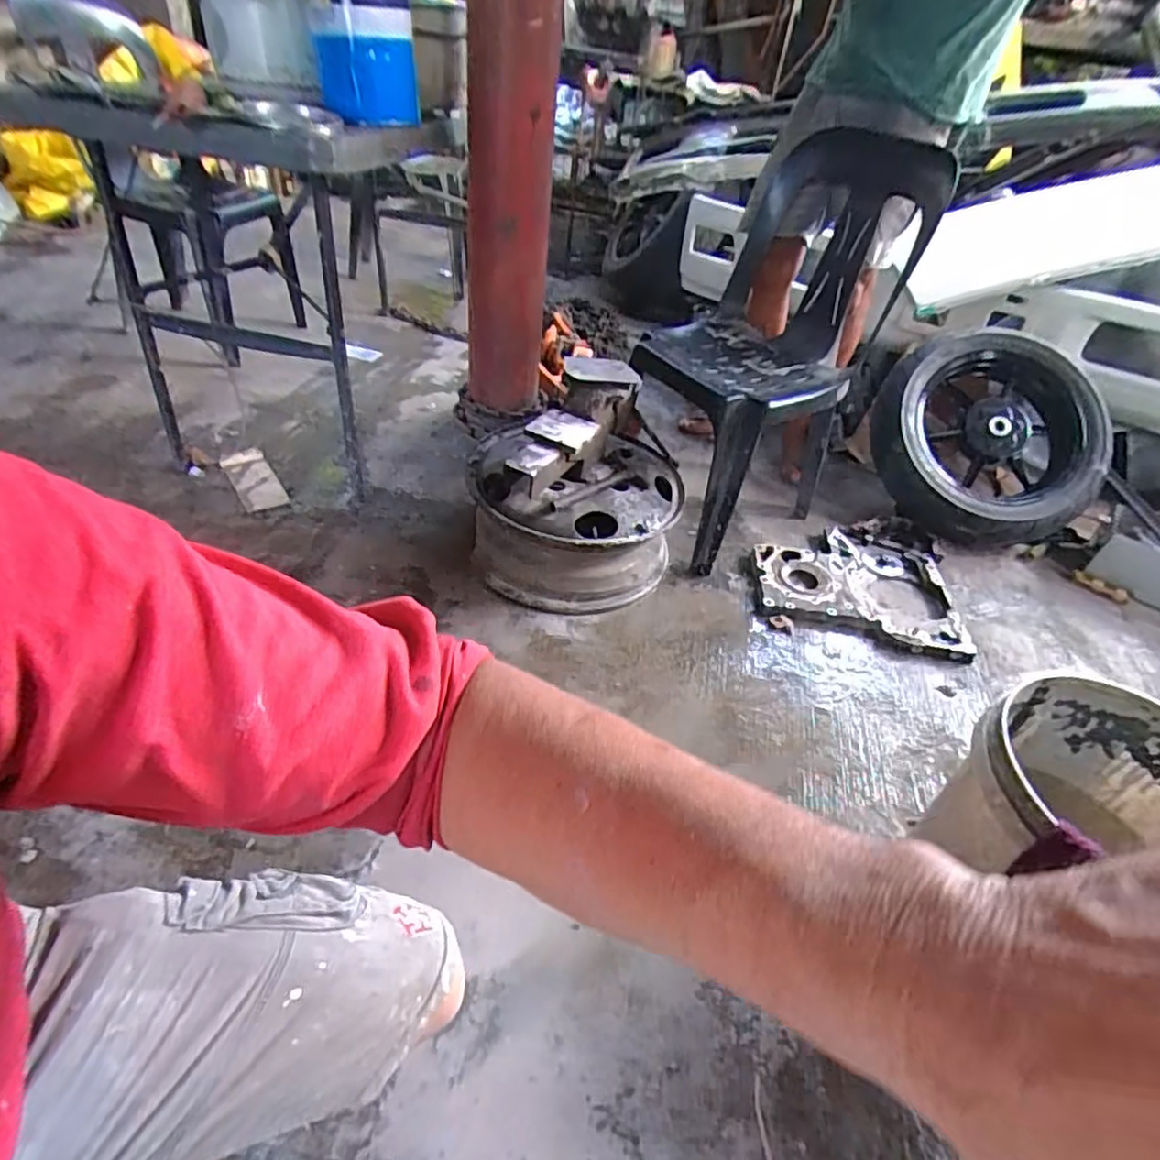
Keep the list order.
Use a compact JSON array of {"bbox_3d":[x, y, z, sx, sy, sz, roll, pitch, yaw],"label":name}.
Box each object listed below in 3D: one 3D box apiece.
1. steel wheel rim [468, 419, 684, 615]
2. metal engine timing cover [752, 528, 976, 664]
[{"bbox_3d":[-0.004,-0.142,1.280,0.390,0.201,0.329,1,42,-7],"label":"steel wheel rim"},{"bbox_3d":[0.572,0.001,1.387,0.410,0.059,0.342,12,41,5],"label":"metal engine timing cover"}]

